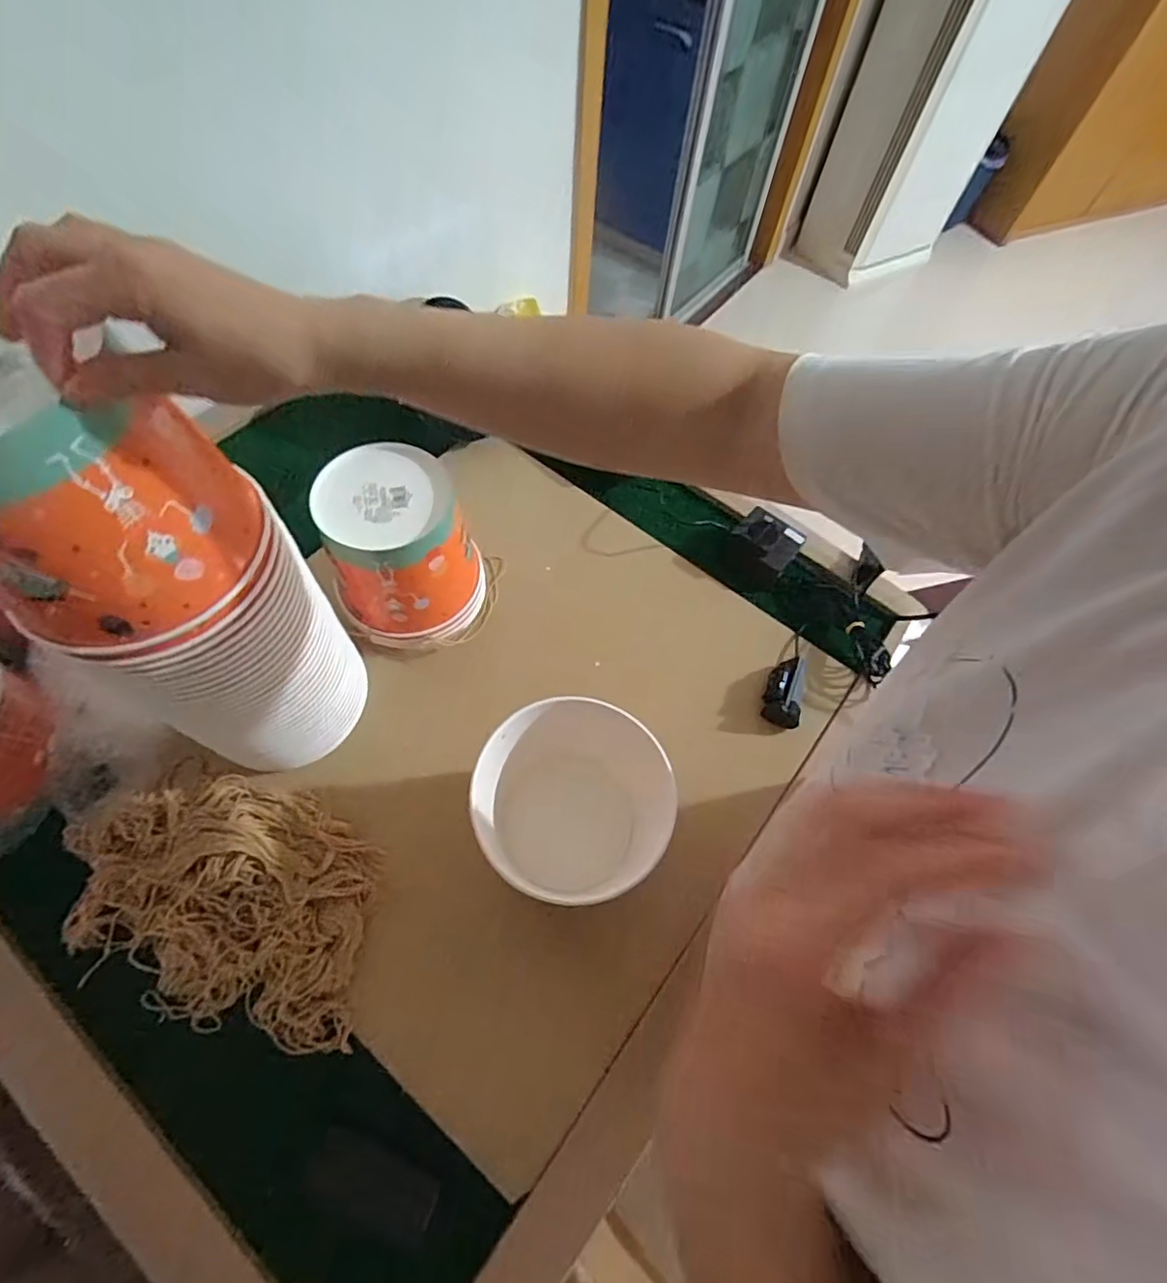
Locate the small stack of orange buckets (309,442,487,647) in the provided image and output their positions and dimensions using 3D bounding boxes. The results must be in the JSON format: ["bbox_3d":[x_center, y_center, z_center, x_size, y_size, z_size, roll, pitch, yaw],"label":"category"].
[{"bbox_3d":[-0.192,-0.097,0.617,0.143,0.155,0.141,-20,66,-13],"label":"small stack of orange buckets"}]

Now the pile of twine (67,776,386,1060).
[{"bbox_3d":[-0.322,0.223,0.519,0.284,0.045,0.196,12,62,3],"label":"pile of twine"}]

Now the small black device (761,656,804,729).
[{"bbox_3d":[0.225,0.052,0.652,0.041,0.031,0.079,16,63,5],"label":"small black device"}]

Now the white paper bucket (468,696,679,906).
[{"bbox_3d":[-0.006,0.145,0.544,0.161,0.150,0.174,2,62,-3],"label":"white paper bucket"}]

